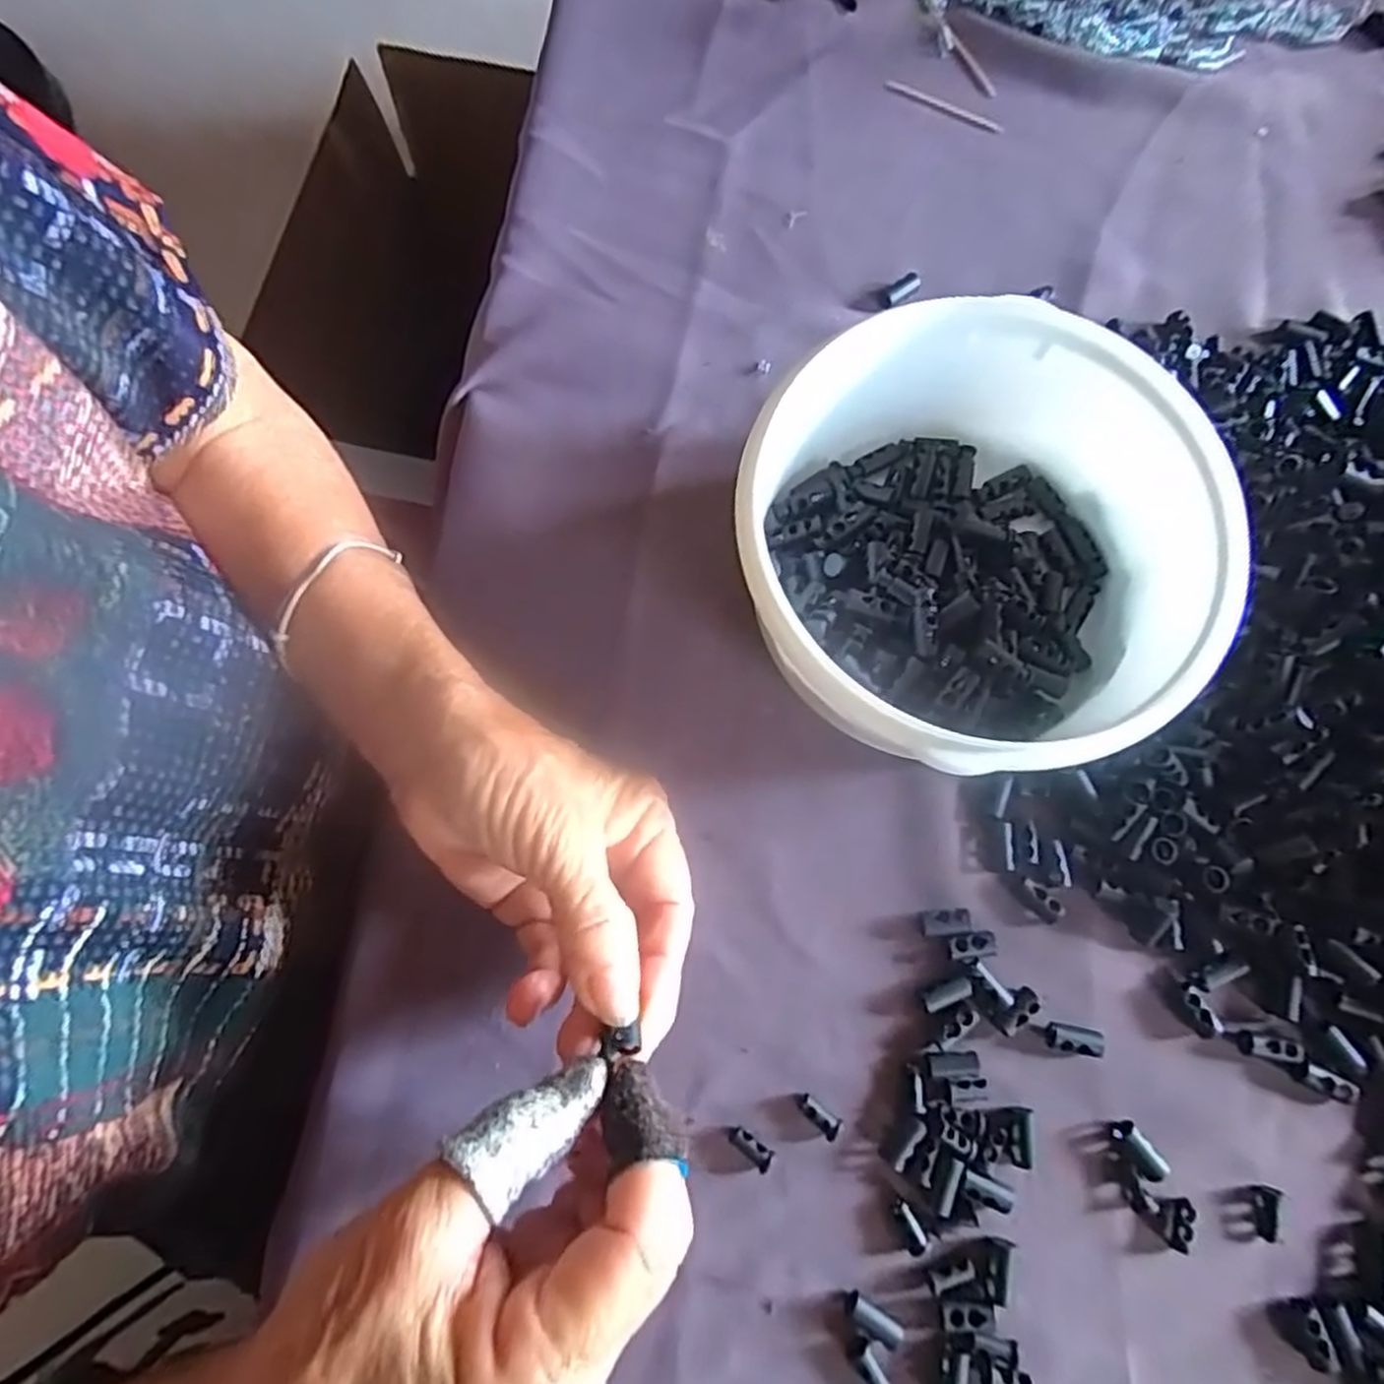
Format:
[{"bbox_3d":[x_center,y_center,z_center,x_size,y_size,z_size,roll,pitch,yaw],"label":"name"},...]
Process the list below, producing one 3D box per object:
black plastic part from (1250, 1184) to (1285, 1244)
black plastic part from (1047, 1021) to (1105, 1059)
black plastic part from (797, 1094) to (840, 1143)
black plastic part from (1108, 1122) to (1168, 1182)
[{"bbox_3d":[0.200,0.180,0.265,0.010,0.004,0.016,5,76,2],"label":"black plastic part"},{"bbox_3d":[0.140,0.126,0.278,0.021,0.006,0.008,12,77,3],"label":"black plastic part"},{"bbox_3d":[0.045,0.151,0.272,0.018,0.005,0.007,41,80,9],"label":"black plastic part"},{"bbox_3d":[0.157,0.161,0.269,0.009,0.008,0.020,-33,78,-7],"label":"black plastic part"}]

